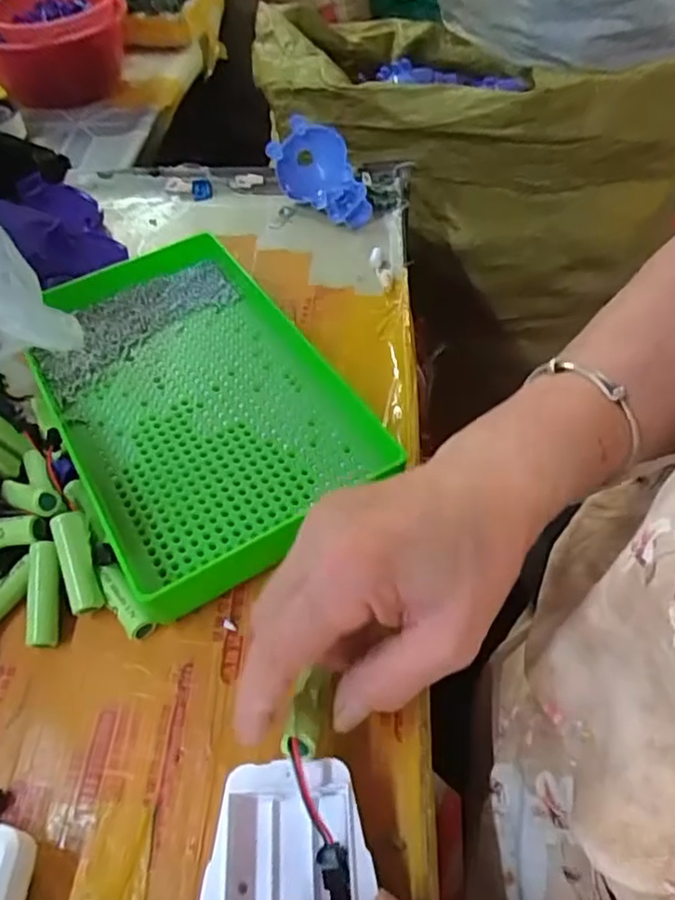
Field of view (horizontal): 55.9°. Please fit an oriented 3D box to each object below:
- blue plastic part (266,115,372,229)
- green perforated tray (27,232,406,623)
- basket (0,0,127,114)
[{"bbox_3d":[-0.014,-0.225,0.517,0.050,0.051,0.095,-28,58,-17],"label":"blue plastic part"},{"bbox_3d":[-0.085,-0.036,0.382,0.158,0.032,0.245,-27,57,-16],"label":"green perforated tray"},{"bbox_3d":[-0.310,-0.445,0.707,0.146,0.094,0.123,6,55,7],"label":"basket"}]

